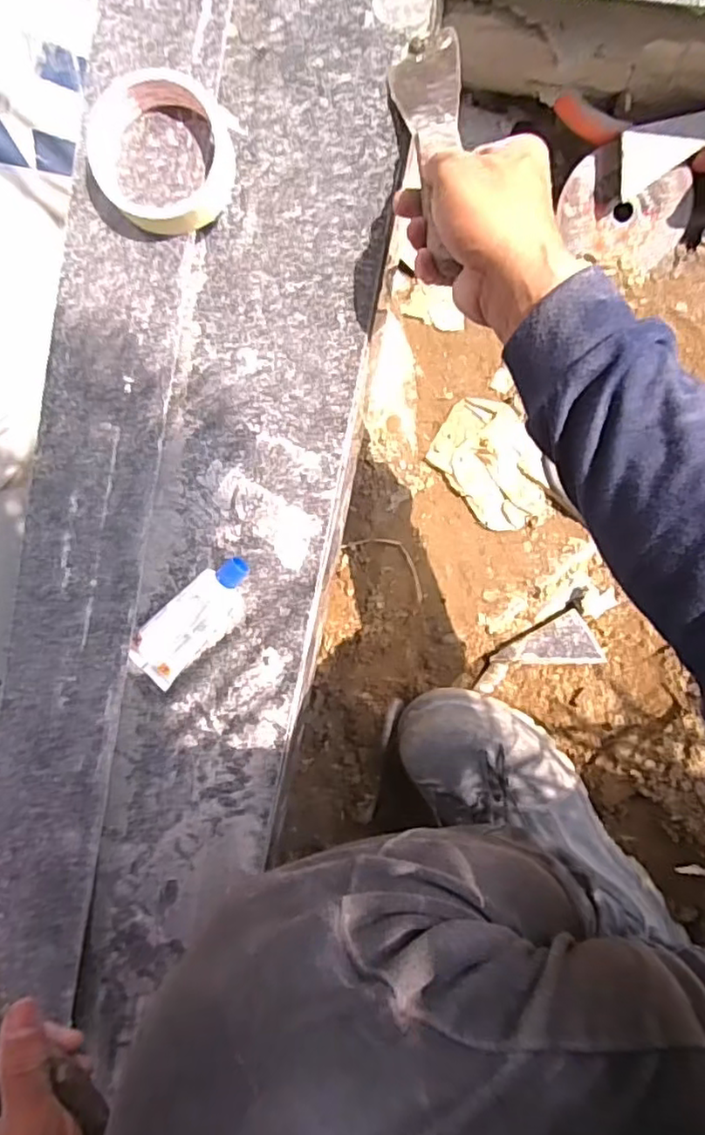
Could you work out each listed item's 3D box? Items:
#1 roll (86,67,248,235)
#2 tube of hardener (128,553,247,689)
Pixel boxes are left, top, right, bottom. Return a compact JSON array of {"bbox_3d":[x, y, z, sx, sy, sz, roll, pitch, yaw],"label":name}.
[{"bbox_3d":[-0.122,-0.260,0.393,0.087,0.026,0.085,7,95,5],"label":"roll"},{"bbox_3d":[-0.111,0.038,0.435,0.109,0.026,0.041,-42,89,7],"label":"tube of hardener"}]

